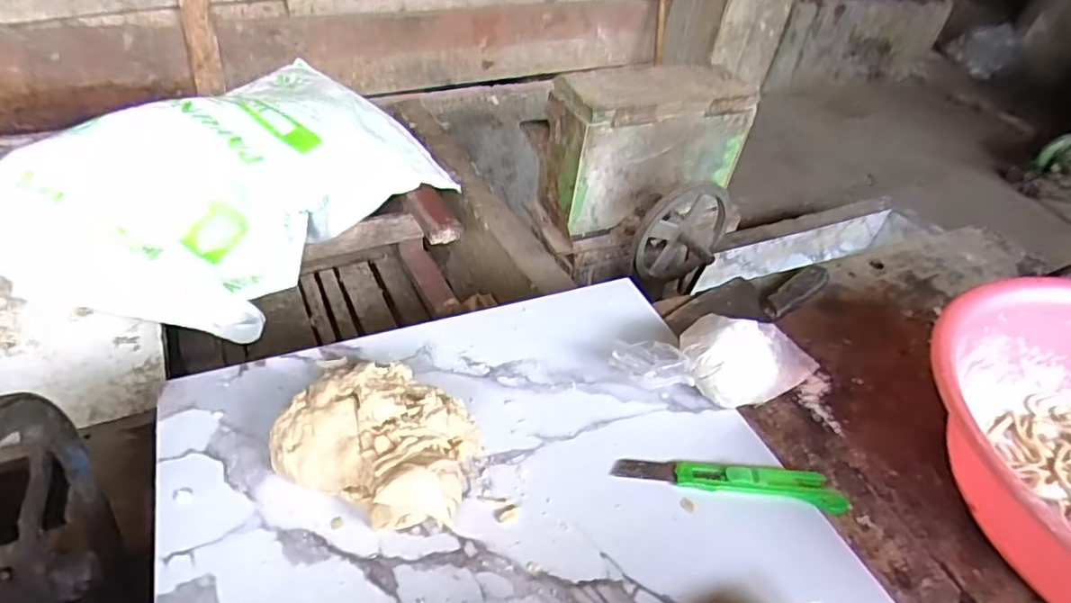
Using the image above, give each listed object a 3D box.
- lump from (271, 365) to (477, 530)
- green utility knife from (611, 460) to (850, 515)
[{"bbox_3d":[-0.120,0.109,0.495,0.157,0.057,0.127,21,43,15],"label":"lump"},{"bbox_3d":[0.168,0.152,0.520,0.198,0.016,0.033,6,41,-1],"label":"green utility knife"}]

